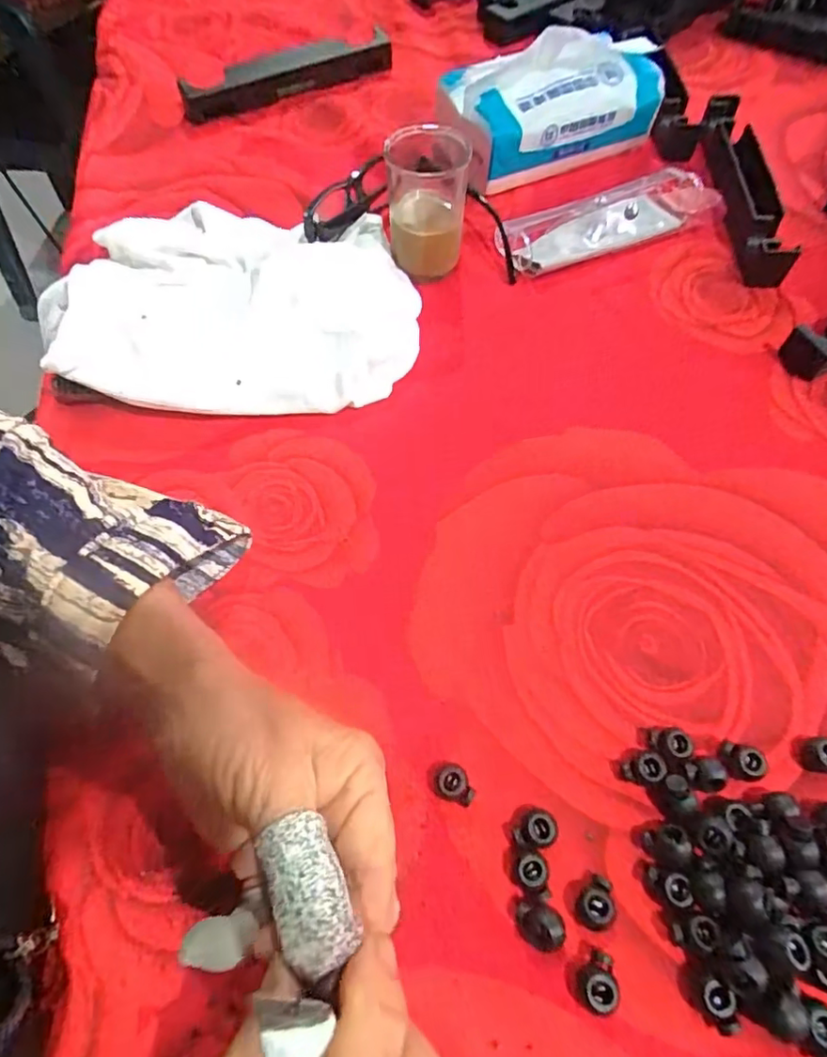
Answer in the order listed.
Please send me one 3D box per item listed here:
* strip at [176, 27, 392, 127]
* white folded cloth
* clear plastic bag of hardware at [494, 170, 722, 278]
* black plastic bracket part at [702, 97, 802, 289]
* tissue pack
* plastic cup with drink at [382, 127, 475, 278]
[{"bbox_3d":[-0.116,-0.416,0.512,0.191,0.029,0.032,-17,66,-9],"label":"strip"},{"bbox_3d":[-0.127,-0.152,0.372,0.253,0.034,0.175,-7,63,-1],"label":"white folded cloth"},{"bbox_3d":[0.143,-0.232,0.414,0.156,0.026,0.052,-23,65,-9],"label":"clear plastic bag of hardware"},{"bbox_3d":[0.250,-0.260,0.421,0.038,0.025,0.192,2,63,3],"label":"black plastic bracket part"},{"bbox_3d":[0.103,-0.336,0.435,0.164,0.074,0.083,-25,65,-10],"label":"tissue pack"},{"bbox_3d":[0.009,-0.218,0.375,0.052,0.076,0.055,-6,63,-1],"label":"plastic cup with drink"}]

